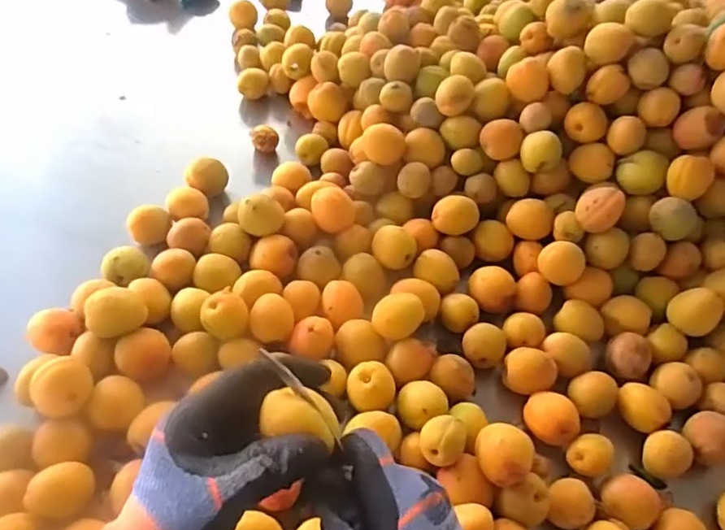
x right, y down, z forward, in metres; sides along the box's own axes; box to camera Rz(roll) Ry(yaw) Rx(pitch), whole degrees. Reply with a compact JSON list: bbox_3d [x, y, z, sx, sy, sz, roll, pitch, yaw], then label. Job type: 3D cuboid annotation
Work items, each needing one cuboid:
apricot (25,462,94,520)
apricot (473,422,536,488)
[{"bbox_3d":[-0.222,0.167,0.423,0.037,0.034,0.039,2,54,-3],"label":"apricot"},{"bbox_3d":[0.107,0.147,0.432,0.046,0.038,0.035,25,56,14],"label":"apricot"}]

